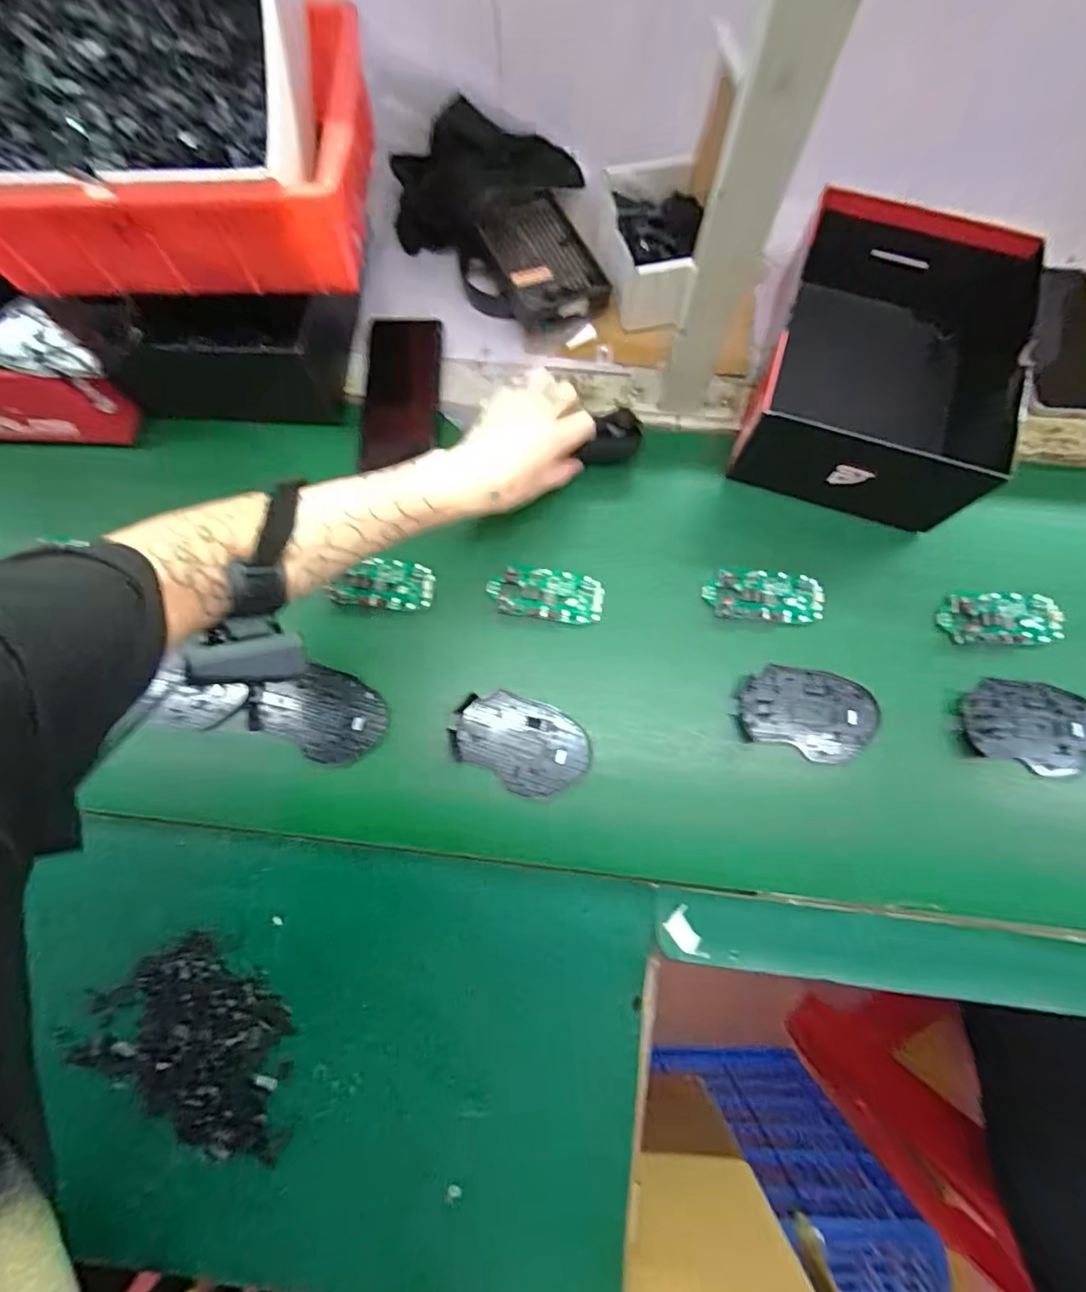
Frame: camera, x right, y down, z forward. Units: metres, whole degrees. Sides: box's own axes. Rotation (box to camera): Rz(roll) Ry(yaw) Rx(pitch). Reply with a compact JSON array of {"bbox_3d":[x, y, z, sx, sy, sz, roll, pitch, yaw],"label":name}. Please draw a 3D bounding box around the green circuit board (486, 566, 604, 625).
[{"bbox_3d":[0.003,-0.045,0.479,0.100,0.013,0.044,7,77,3],"label":"green circuit board"}]

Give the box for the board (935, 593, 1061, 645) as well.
[{"bbox_3d":[0.395,-0.023,0.466,0.099,0.010,0.044,-1,77,2],"label":"board"}]

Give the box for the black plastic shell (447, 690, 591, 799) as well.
[{"bbox_3d":[-0.019,0.082,0.453,0.114,0.013,0.073,22,79,7],"label":"black plastic shell"}]

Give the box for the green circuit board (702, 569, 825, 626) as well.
[{"bbox_3d":[0.193,-0.044,0.468,0.100,0.017,0.044,4,77,3],"label":"green circuit board"}]

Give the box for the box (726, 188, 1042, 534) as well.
[{"bbox_3d":[0.305,-0.247,0.472,0.206,0.091,0.252,20,79,6],"label":"box"}]

